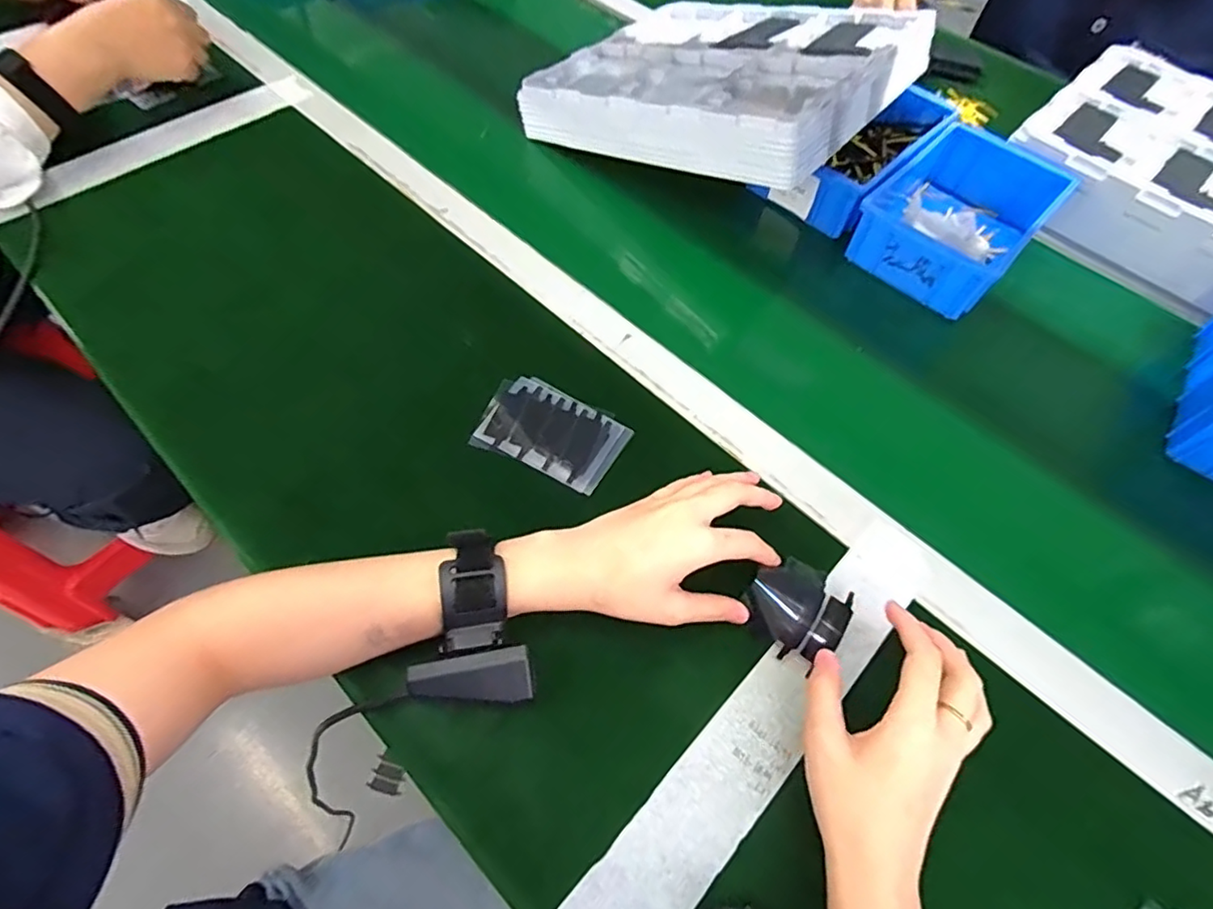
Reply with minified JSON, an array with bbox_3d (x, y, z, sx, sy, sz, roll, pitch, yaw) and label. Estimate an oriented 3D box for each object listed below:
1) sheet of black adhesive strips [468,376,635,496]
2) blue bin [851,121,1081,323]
[{"bbox_3d":[-0.041,-0.017,0.441,0.104,0.006,0.070,23,62,9],"label":"sheet of black adhesive strips"},{"bbox_3d":[0.338,-0.231,0.563,0.130,0.056,0.197,39,65,17],"label":"blue bin"}]

